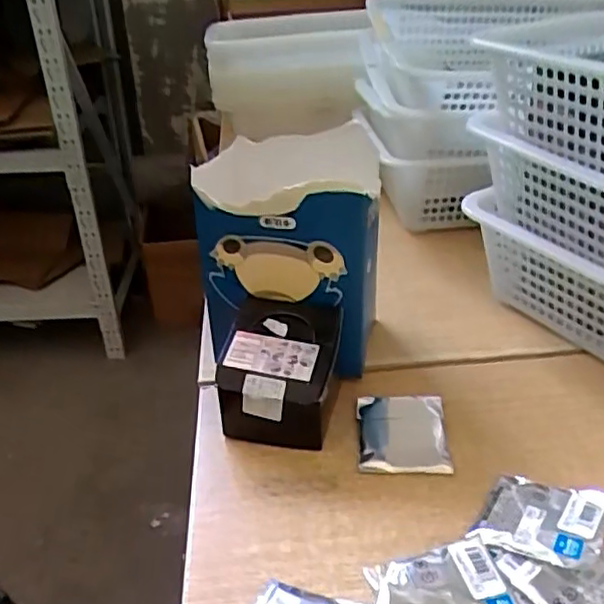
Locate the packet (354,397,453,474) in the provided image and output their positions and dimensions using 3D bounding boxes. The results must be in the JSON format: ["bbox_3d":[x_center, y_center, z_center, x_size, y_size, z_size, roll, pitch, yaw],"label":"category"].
[{"bbox_3d":[0.077,0.100,0.491,0.067,0.008,0.077,1,33,4],"label":"packet"}]

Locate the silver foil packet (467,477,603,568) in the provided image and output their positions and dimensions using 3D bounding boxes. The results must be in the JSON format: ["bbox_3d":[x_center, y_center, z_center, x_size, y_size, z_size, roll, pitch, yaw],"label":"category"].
[{"bbox_3d":[0.155,0.139,0.409,0.074,0.008,0.062,4,31,32],"label":"silver foil packet"}]

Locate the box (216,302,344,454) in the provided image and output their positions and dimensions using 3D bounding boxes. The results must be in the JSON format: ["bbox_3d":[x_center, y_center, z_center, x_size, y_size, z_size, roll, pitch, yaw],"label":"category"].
[{"bbox_3d":[-0.016,0.057,0.501,0.082,0.081,0.089,5,33,11],"label":"box"}]

